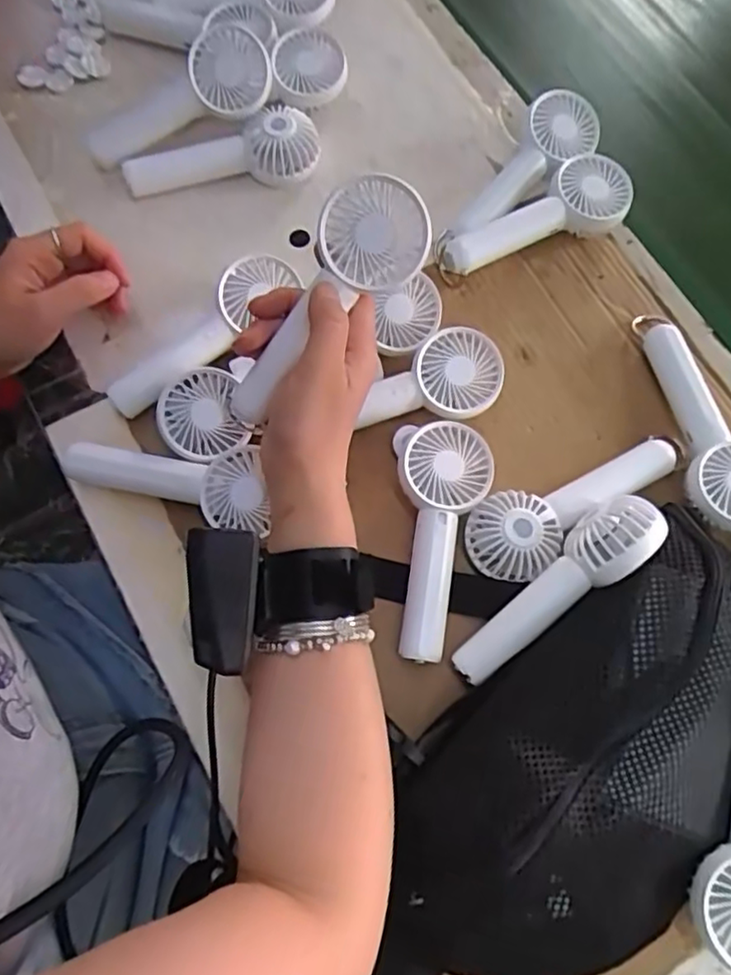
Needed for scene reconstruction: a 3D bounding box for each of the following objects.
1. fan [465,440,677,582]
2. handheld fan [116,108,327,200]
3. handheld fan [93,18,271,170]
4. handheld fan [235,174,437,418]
[{"bbox_3d":[0.129,0.005,0.410,0.144,0.026,0.052,-33,77,-13],"label":"fan"},{"bbox_3d":[-0.106,-0.244,0.486,0.144,0.037,0.046,-12,73,-7],"label":"handheld fan"},{"bbox_3d":[-0.137,-0.281,0.479,0.143,0.030,0.056,-22,71,12],"label":"handheld fan"},{"bbox_3d":[-0.024,-0.095,0.355,0.054,0.031,0.146,45,105,13],"label":"handheld fan"}]

